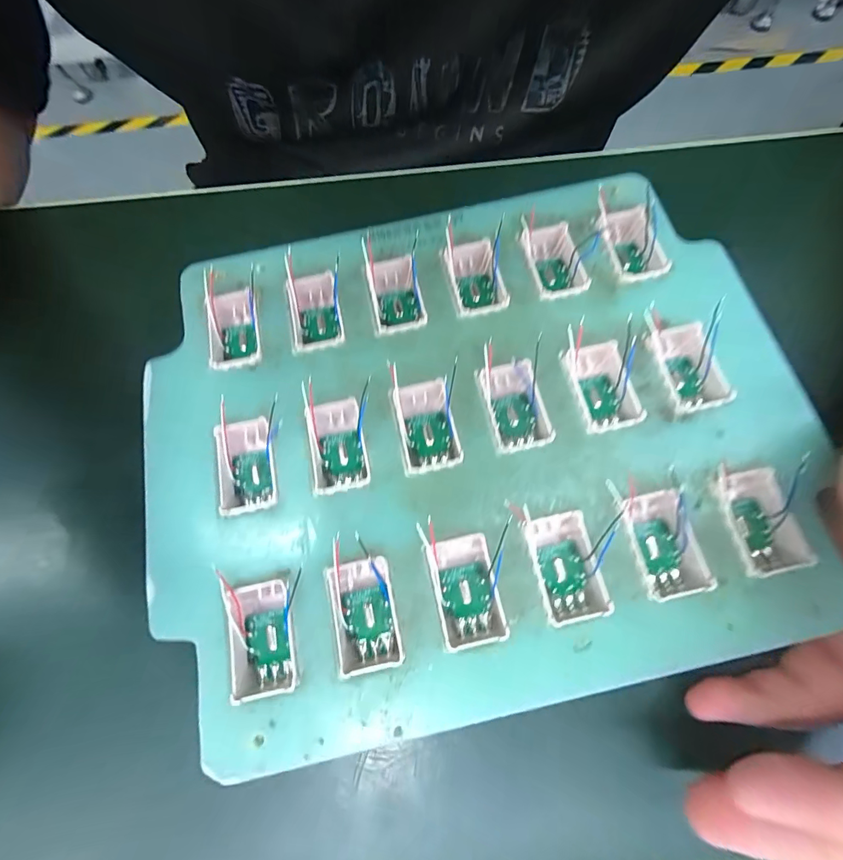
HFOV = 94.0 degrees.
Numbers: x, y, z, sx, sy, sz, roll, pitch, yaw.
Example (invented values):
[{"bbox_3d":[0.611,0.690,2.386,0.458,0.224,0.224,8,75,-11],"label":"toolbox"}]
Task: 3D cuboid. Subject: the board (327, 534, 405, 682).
[{"bbox_3d":[-0.019,0.054,0.125,0.019,0.012,0.040,-12,73,-3],"label":"board"}]

